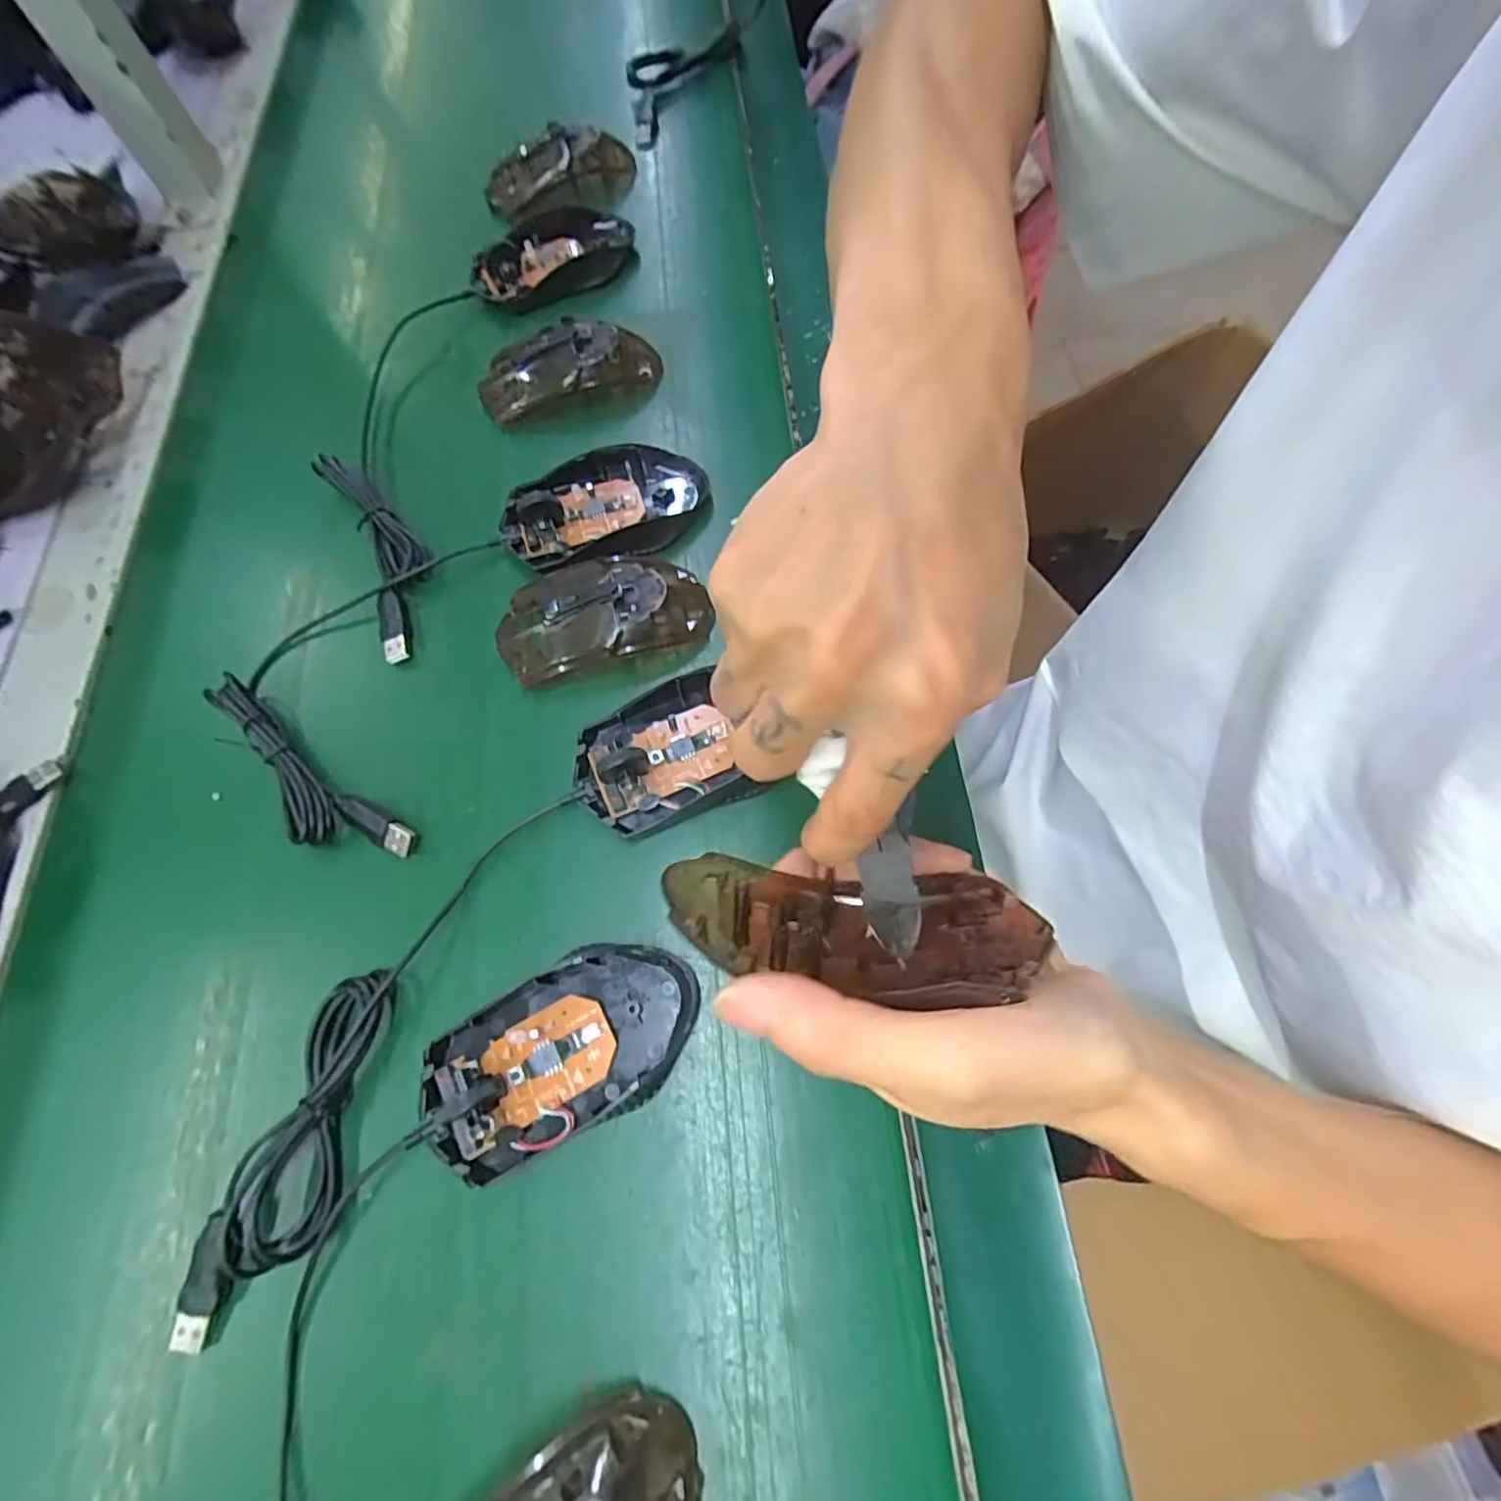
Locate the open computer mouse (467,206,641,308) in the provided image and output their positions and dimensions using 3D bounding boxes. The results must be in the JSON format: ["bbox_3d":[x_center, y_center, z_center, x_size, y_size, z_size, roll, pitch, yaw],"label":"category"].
[{"bbox_3d":[-0.134,-0.340,0.451,0.110,0.026,0.072,-38,71,-11],"label":"open computer mouse"}]

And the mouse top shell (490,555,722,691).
[{"bbox_3d":[-0.077,-0.072,0.342,0.106,0.028,0.063,-19,69,-4],"label":"mouse top shell"}]

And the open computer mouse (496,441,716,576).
[{"bbox_3d":[-0.080,-0.135,0.369,0.113,0.026,0.073,-21,69,-5],"label":"open computer mouse"}]

